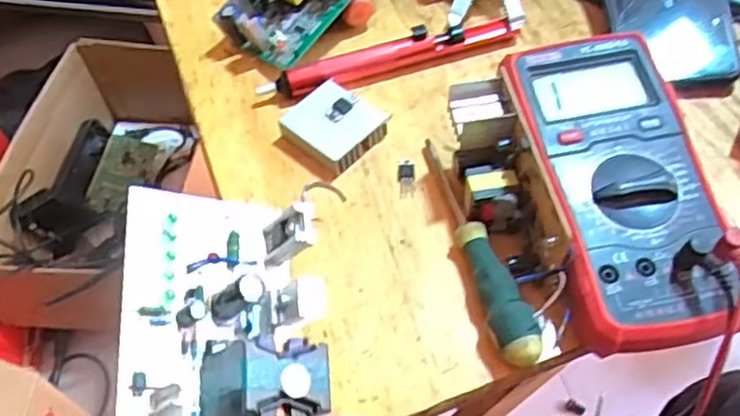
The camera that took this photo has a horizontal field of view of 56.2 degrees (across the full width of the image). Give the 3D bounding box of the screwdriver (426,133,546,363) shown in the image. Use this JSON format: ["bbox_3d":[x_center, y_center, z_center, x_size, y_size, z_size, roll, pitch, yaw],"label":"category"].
[{"bbox_3d":[0.058,0.018,0.386,0.020,0.024,0.151,-15,55,-5],"label":"screwdriver"}]

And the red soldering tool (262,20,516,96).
[{"bbox_3d":[0.014,-0.105,0.476,0.178,0.020,0.020,-18,56,-8],"label":"red soldering tool"}]

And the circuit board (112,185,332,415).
[{"bbox_3d":[-0.051,0.058,0.259,0.072,0.042,0.145,10,65,-32],"label":"circuit board"}]

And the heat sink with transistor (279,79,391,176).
[{"bbox_3d":[-0.024,-0.054,0.447,0.050,0.018,0.053,-40,61,-21],"label":"heat sink with transistor"}]

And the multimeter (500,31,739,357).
[{"bbox_3d":[0.131,-0.016,0.366,0.086,0.034,0.179,-10,55,-2],"label":"multimeter"}]

